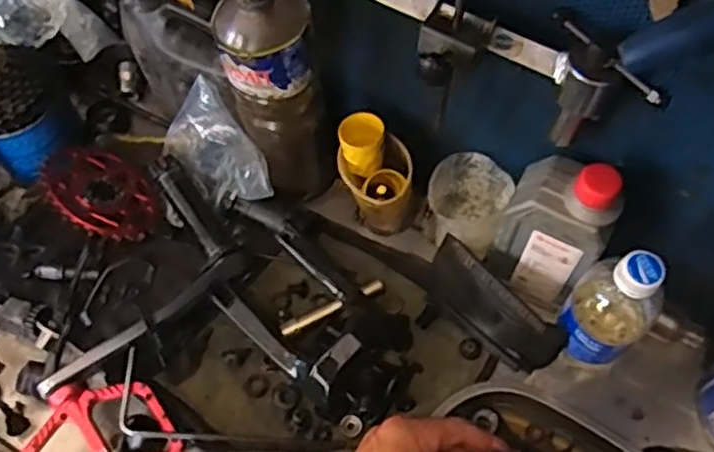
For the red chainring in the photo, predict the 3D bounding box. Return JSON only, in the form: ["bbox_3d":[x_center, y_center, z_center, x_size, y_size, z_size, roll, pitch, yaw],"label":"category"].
[{"bbox_3d":[-0.245,-0.032,0.678,0.100,0.010,0.117,-6,53,-45],"label":"red chainring"}]

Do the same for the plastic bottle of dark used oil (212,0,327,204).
[{"bbox_3d":[-0.066,-0.097,0.608,0.076,0.237,0.061,-12,60,-6],"label":"plastic bottle of dark used oil"}]

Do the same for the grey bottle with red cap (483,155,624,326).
[{"bbox_3d":[0.158,0.003,0.578,0.078,0.179,0.058,18,62,11],"label":"grey bottle with red cap"}]

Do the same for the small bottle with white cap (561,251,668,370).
[{"bbox_3d":[0.202,0.060,0.549,0.056,0.144,0.071,37,67,20],"label":"small bottle with white cap"}]

